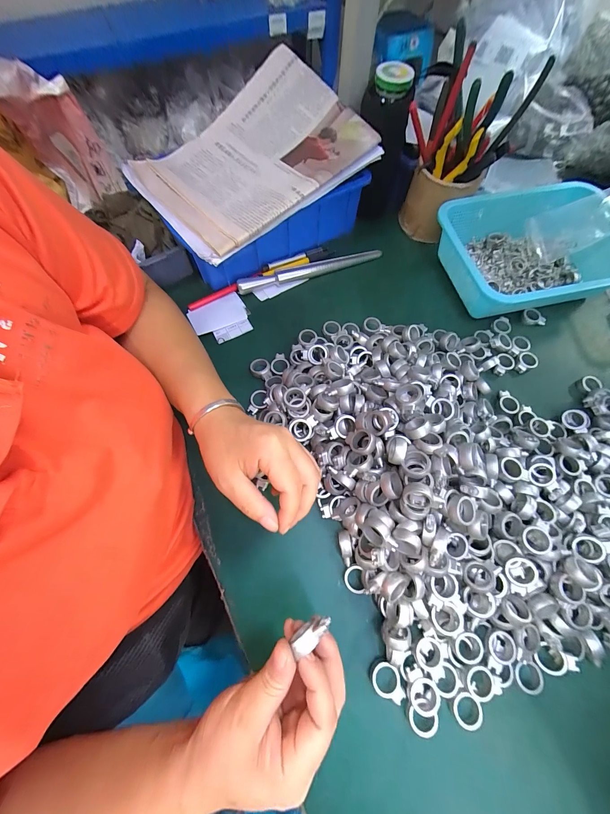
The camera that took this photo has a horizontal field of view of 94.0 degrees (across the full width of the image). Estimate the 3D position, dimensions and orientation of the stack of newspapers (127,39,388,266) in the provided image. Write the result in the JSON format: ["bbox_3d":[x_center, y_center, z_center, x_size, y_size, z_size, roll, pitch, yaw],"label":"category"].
[{"bbox_3d":[-0.075,-0.358,0.398,0.314,0.056,0.230,-40,74,-16],"label":"stack of newspapers"}]

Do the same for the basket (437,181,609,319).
[{"bbox_3d":[0.354,-0.233,0.429,0.278,0.081,0.193,-11,68,-6],"label":"basket"}]

